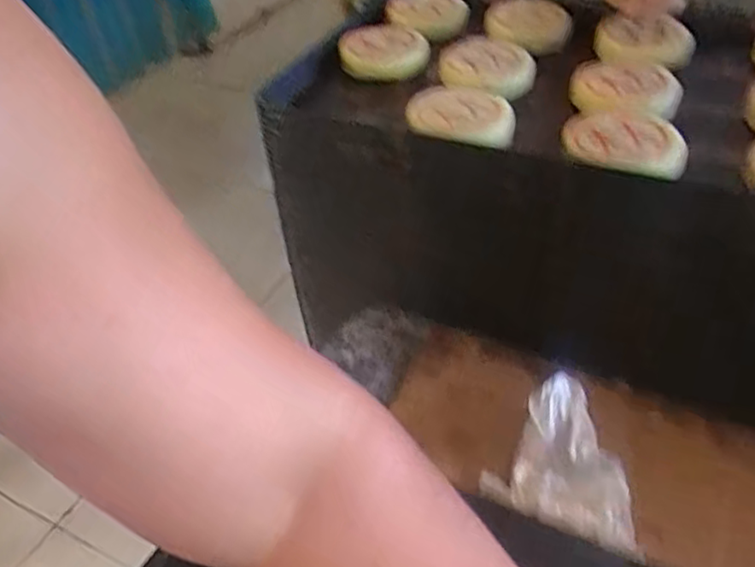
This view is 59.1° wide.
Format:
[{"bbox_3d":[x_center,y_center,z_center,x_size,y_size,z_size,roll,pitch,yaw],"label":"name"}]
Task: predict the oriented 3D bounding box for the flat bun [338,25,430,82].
[{"bbox_3d":[0.007,-0.267,0.768,0.103,0.033,0.087,-3,40,0],"label":"flat bun"}]

